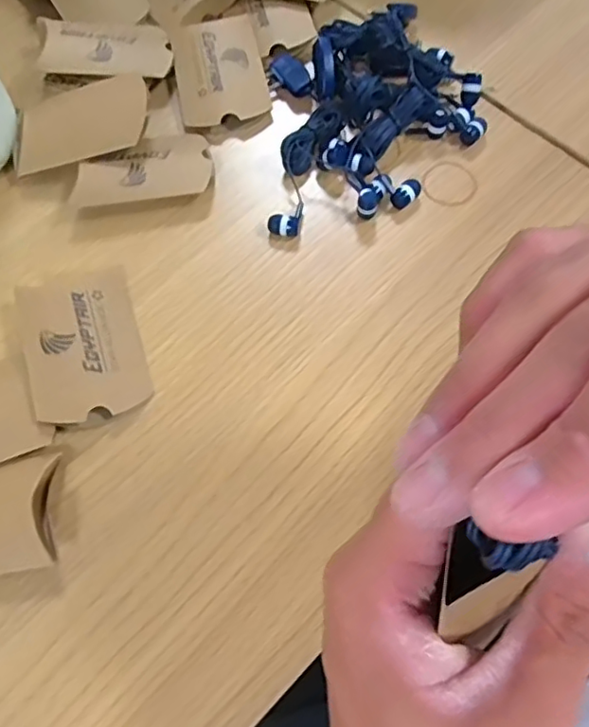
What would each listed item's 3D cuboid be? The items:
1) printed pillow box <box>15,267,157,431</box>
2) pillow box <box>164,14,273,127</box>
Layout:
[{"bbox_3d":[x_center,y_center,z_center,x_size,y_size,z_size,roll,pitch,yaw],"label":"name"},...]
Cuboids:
[{"bbox_3d":[-0.113,-0.012,0.318,0.056,0.018,0.089,-18,69,-6],"label":"printed pillow box"},{"bbox_3d":[-0.049,-0.191,0.387,0.059,0.015,0.079,-15,68,-5],"label":"pillow box"}]

